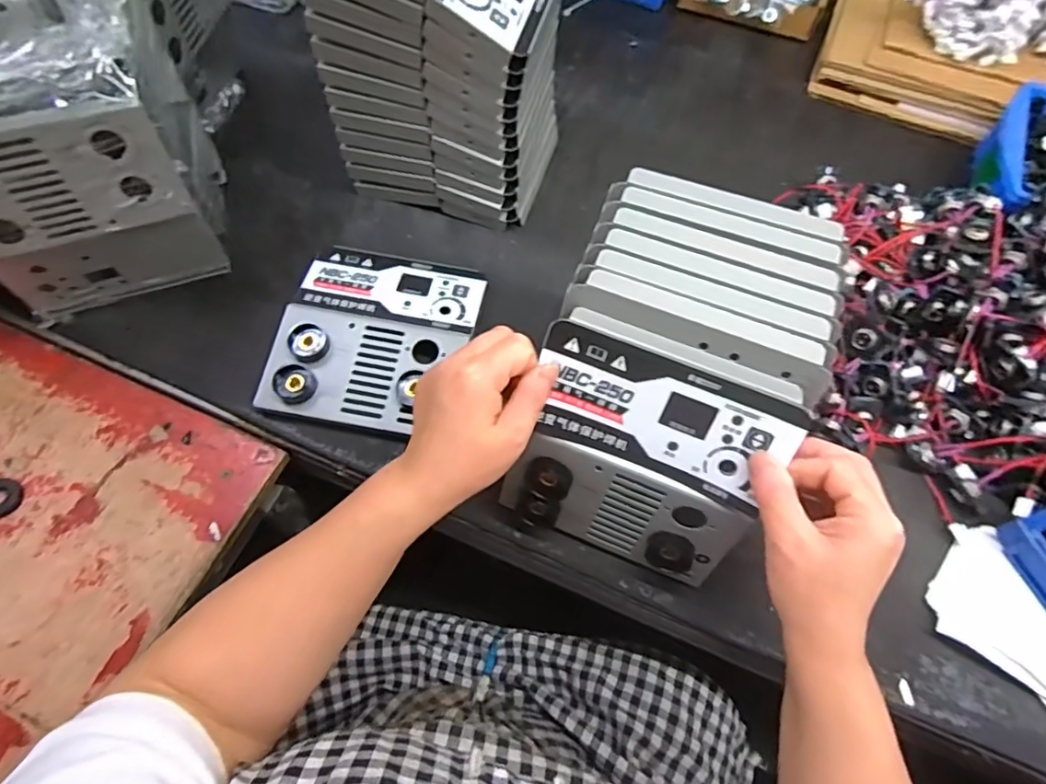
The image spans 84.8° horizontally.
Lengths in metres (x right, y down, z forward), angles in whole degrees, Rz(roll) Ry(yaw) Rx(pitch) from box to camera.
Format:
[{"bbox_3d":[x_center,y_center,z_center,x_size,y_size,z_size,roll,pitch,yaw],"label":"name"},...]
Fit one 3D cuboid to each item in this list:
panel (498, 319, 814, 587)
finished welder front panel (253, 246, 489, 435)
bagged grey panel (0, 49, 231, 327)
[{"bbox_3d":[0.071,0.050,0.366,0.150,0.159,0.017,22,35,8],"label":"panel"},{"bbox_3d":[-0.120,-0.046,0.480,0.154,0.042,0.165,10,63,3],"label":"finished welder front panel"},{"bbox_3d":[-0.340,-0.173,0.439,0.164,0.193,0.126,-16,65,-10],"label":"bagged grey panel"}]

